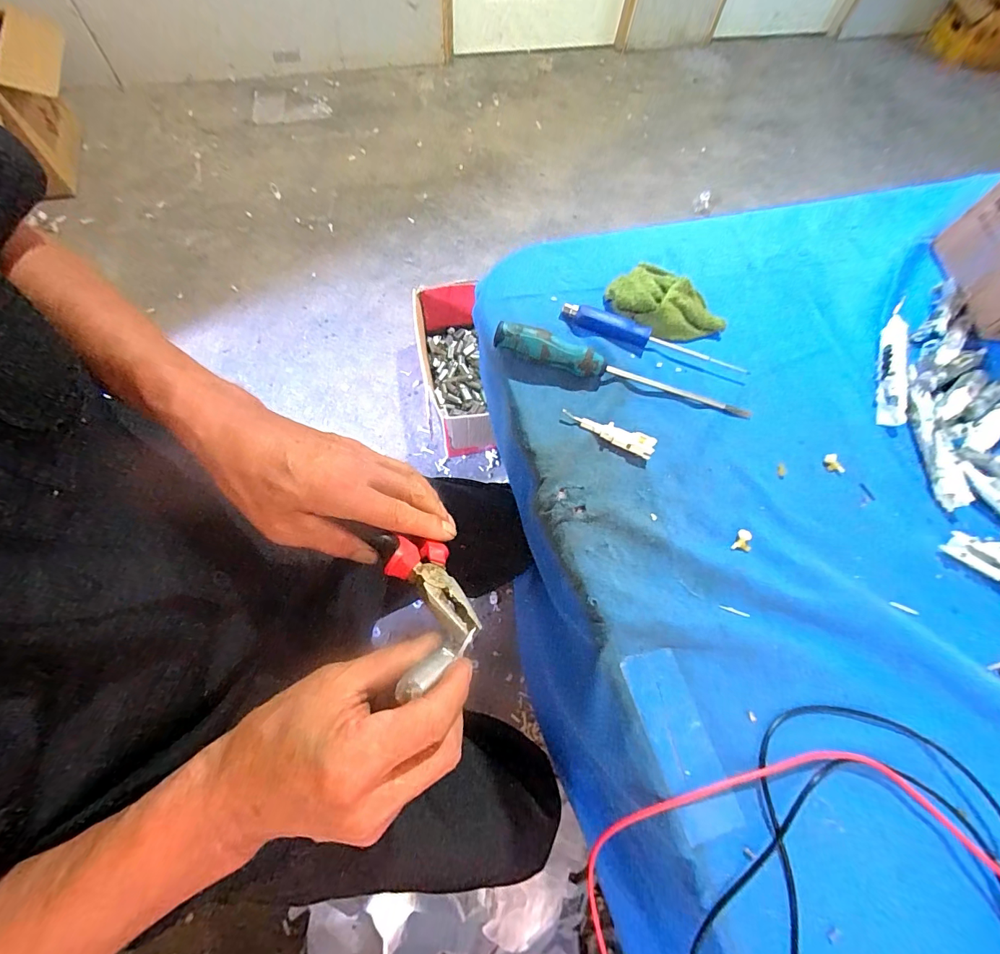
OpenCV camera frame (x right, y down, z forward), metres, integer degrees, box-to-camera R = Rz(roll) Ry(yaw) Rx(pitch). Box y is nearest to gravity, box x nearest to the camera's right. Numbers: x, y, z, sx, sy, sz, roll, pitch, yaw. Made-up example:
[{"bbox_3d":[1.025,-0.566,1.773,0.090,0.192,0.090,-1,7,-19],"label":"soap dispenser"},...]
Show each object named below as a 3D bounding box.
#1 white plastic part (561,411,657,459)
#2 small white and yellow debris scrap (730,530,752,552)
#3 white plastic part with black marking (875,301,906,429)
[{"bbox_3d":[0.099,-0.042,0.395,0.083,0.015,0.017,27,67,9],"label":"white plastic part"},{"bbox_3d":[0.203,0.052,0.364,0.016,0.004,0.018,16,66,5],"label":"small white and yellow debris scrap"},{"bbox_3d":[0.410,-0.128,0.453,0.023,0.012,0.174,20,66,7],"label":"white plastic part with black marking"}]

